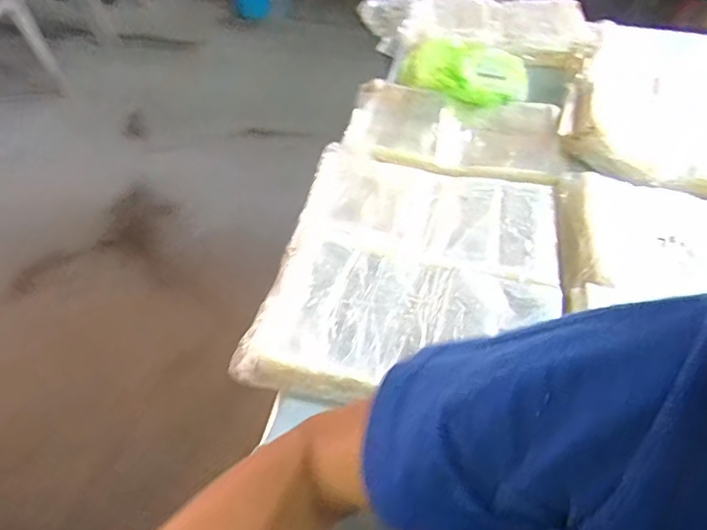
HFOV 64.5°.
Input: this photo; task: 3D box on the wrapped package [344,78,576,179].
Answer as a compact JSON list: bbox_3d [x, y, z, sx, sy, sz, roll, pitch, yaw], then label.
[{"bbox_3d":[0.193,-0.255,1.038,0.385,0.040,0.220,8,49,6],"label":"wrapped package"}]

